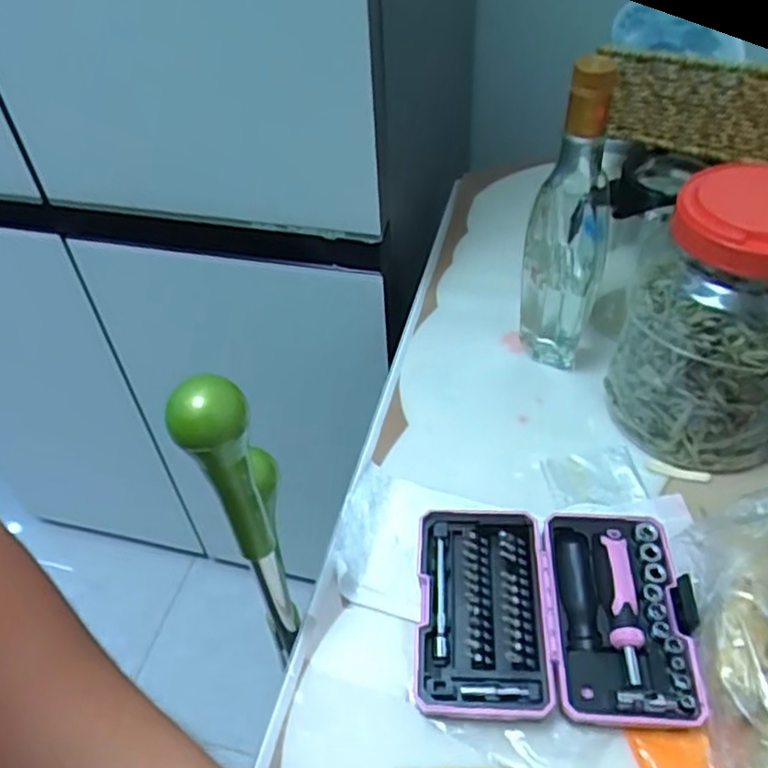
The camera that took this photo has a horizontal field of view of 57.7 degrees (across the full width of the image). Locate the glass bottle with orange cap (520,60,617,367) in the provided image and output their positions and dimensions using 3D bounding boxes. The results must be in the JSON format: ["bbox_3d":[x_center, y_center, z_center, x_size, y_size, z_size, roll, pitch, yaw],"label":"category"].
[{"bbox_3d":[0.163,-0.142,0.613,0.068,0.288,0.070,10,48,13],"label":"glass bottle with orange cap"}]

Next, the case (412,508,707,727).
[{"bbox_3d":[0.118,0.160,0.498,0.185,0.027,0.148,0,47,4],"label":"case"}]

